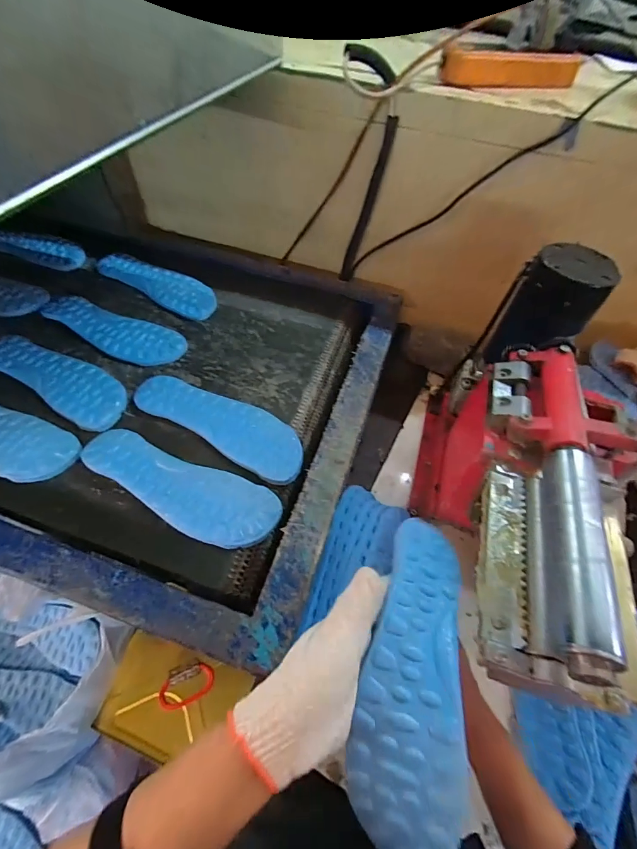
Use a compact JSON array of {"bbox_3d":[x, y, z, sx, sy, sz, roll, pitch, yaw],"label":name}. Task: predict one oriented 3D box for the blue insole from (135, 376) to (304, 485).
[{"bbox_3d":[-0.130,-0.007,0.496,0.248,0.006,0.077,26,57,15],"label":"blue insole"}]

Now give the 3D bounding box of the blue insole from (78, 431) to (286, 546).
[{"bbox_3d":[-0.165,0.071,0.436,0.245,0.008,0.076,21,56,11],"label":"blue insole"}]

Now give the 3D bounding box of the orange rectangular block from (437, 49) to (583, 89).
[{"bbox_3d":[0.254,-0.465,0.503,0.182,0.035,0.019,-1,55,-4],"label":"orange rectangular block"}]

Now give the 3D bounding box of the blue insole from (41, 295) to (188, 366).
[{"bbox_3d":[-0.316,-0.146,0.584,0.236,0.004,0.074,22,56,12],"label":"blue insole"}]

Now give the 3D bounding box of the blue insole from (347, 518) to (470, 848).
[{"bbox_3d":[0.069,0.183,0.285,0.071,0.041,0.222,11,62,4],"label":"blue insole"}]

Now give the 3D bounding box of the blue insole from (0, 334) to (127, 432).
[{"bbox_3d":[-0.360,-0.069,0.523,0.240,0.004,0.079,28,58,15],"label":"blue insole"}]

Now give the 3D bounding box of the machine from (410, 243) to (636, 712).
[{"bbox_3d":[0.228,0.051,0.426,0.139,0.267,0.423,15,55,7],"label":"machine"}]

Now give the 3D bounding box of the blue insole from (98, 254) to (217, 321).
[{"bbox_3d":[-0.274,-0.245,0.659,0.235,0.010,0.081,28,58,16],"label":"blue insole"}]

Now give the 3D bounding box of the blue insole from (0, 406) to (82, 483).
[{"bbox_3d":[-0.406,0.005,0.468,0.242,0.007,0.078,22,57,12],"label":"blue insole"}]

